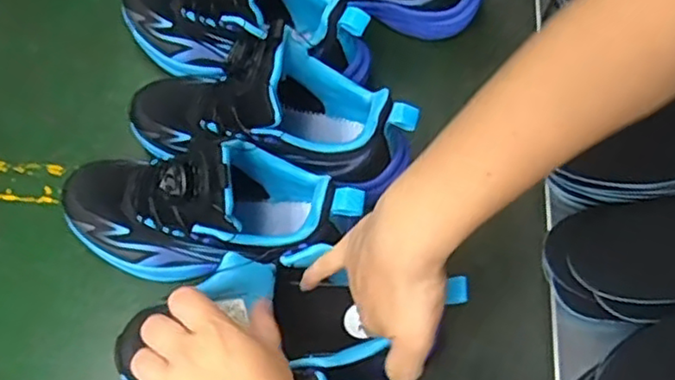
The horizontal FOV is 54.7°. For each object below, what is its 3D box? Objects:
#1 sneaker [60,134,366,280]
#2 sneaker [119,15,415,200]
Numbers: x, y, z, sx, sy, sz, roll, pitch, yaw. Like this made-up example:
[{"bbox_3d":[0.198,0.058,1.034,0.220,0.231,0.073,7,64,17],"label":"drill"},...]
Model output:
[{"bbox_3d":[-0.095,0.012,0.470,0.221,0.129,0.082,3,67,2],"label":"sneaker"},{"bbox_3d":[-0.055,-0.061,0.490,0.217,0.149,0.077,10,67,5],"label":"sneaker"}]

